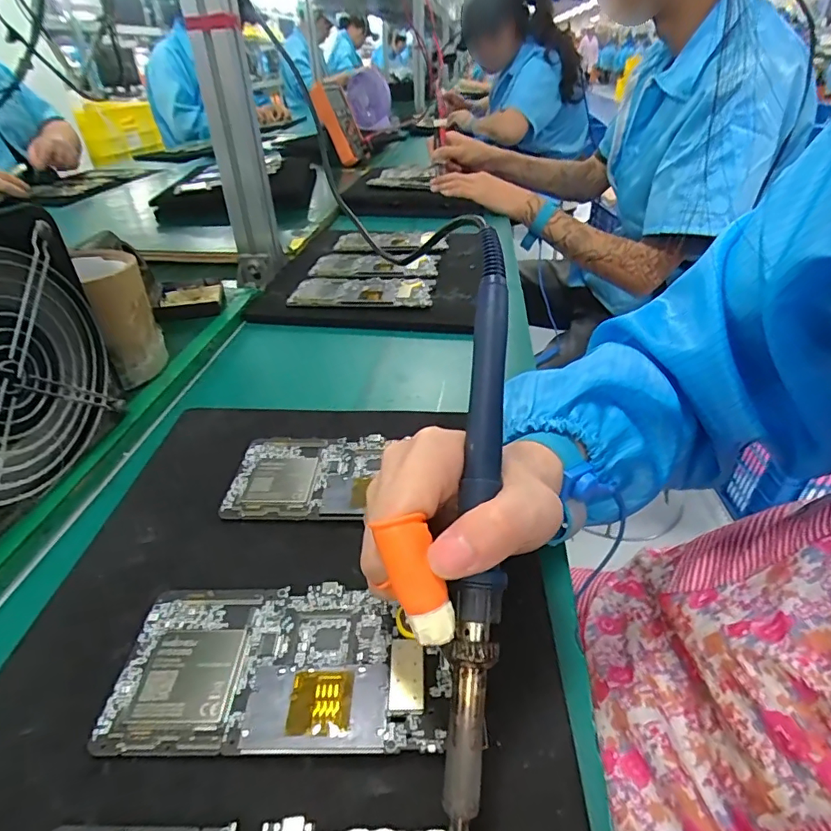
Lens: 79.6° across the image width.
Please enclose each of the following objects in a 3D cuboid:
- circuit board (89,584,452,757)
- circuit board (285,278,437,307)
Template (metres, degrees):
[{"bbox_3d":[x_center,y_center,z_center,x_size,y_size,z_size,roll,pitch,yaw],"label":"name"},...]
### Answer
[{"bbox_3d":[-0.058,0.109,0.221,0.140,0.011,0.071,0,37,0],"label":"circuit board"},{"bbox_3d":[-0.058,-0.139,0.552,0.154,0.013,0.069,4,37,6],"label":"circuit board"}]

